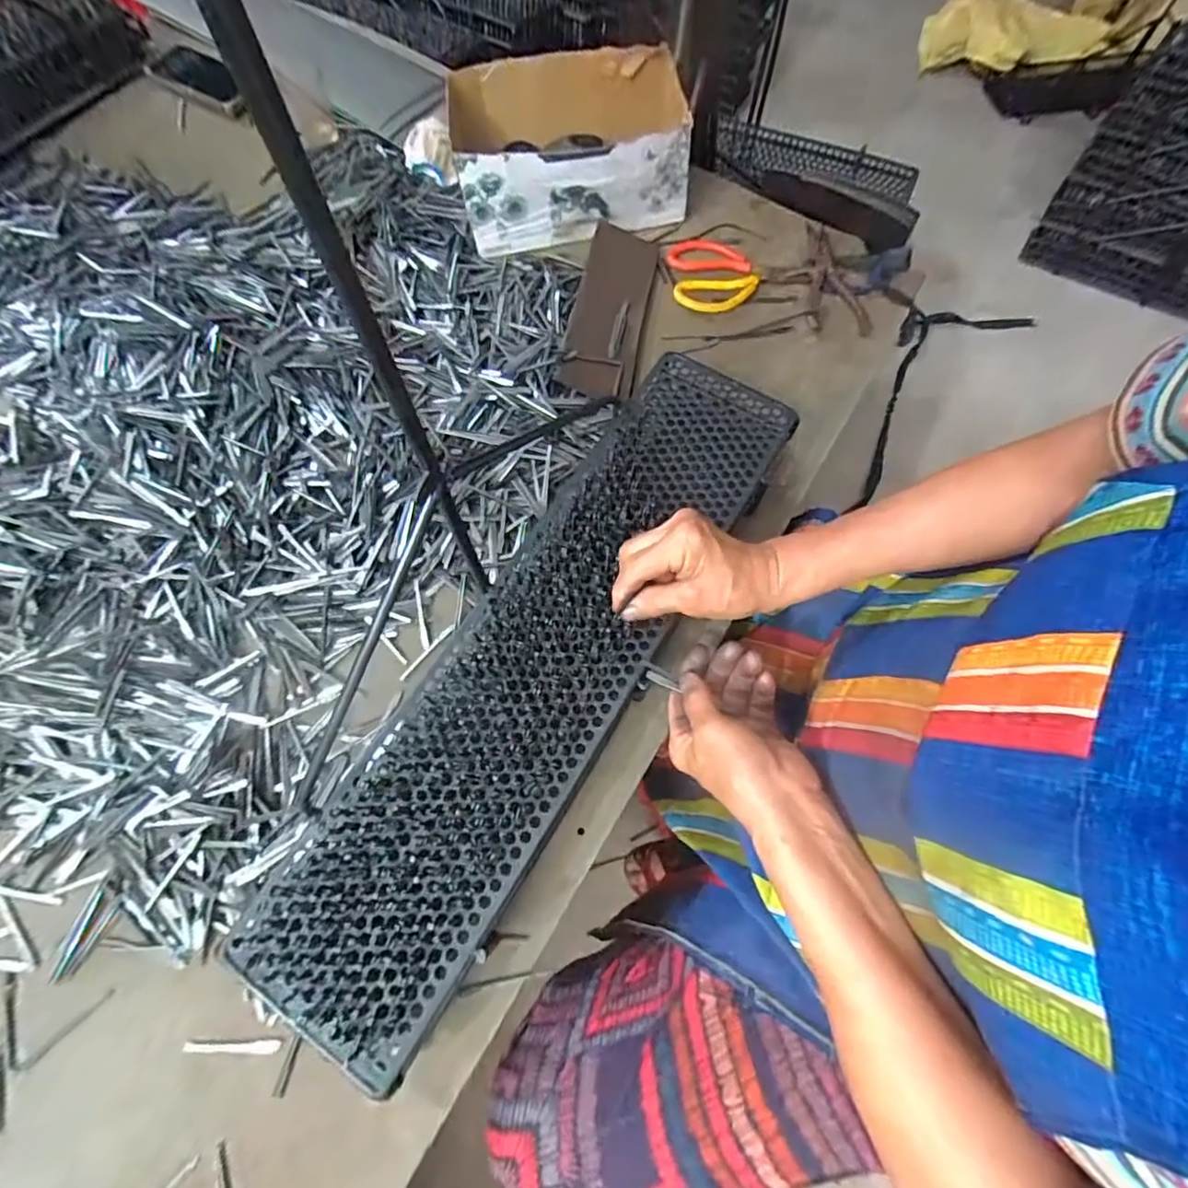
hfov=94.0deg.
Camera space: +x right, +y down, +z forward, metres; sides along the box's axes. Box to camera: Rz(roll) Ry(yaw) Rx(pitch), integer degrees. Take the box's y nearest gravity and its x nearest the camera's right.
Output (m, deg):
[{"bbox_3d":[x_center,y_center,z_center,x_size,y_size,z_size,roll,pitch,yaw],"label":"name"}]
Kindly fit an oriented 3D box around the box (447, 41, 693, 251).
[{"bbox_3d":[-0.026,-0.581,0.716,0.300,0.107,0.224,-10,67,-4],"label":"box"}]

